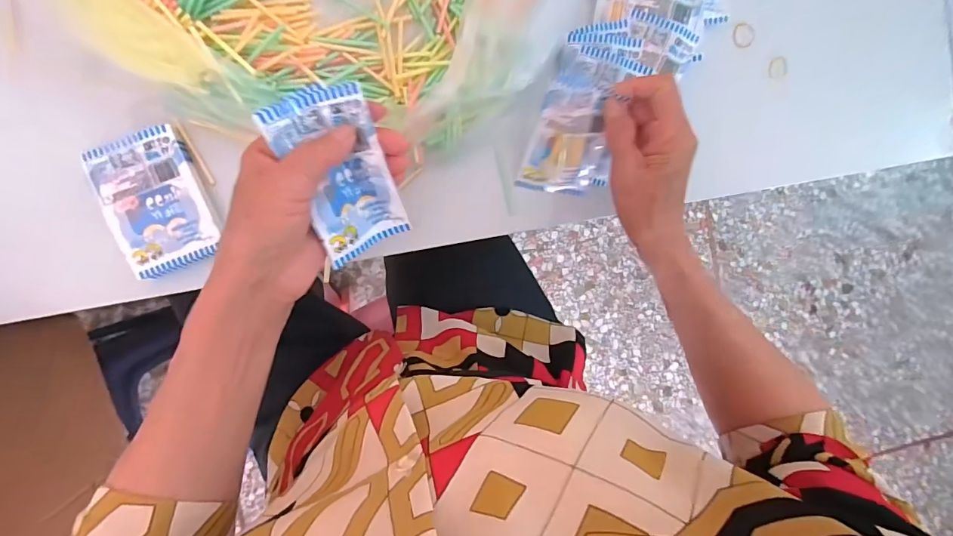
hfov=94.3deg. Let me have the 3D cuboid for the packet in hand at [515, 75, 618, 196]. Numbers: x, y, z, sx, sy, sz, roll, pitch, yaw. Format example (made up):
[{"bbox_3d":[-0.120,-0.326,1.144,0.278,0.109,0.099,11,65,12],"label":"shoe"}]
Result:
[{"bbox_3d":[0.081,-0.103,0.363,0.072,0.104,0.010,6,49,-10],"label":"packet in hand"}]

